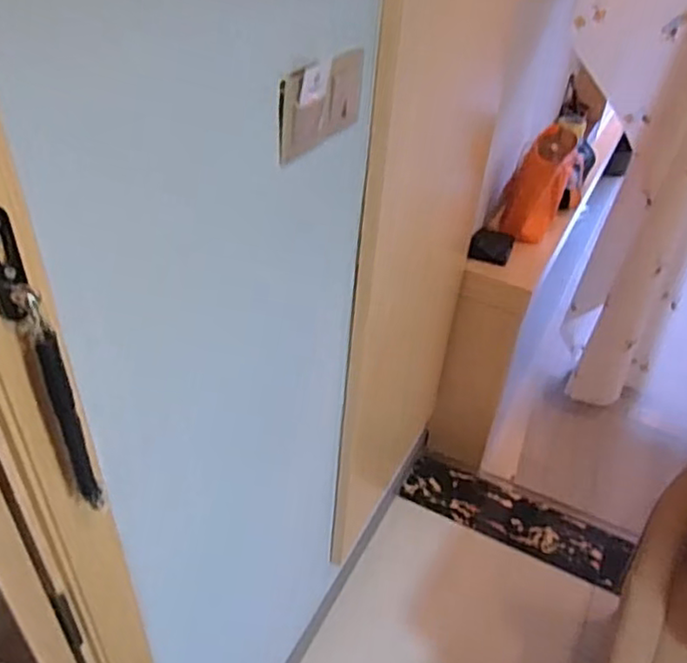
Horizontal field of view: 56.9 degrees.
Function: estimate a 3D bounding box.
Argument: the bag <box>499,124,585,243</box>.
[{"bbox_3d":[0.521,-0.380,1.654,0.180,0.246,0.239,15,40,13],"label":"bag"}]

